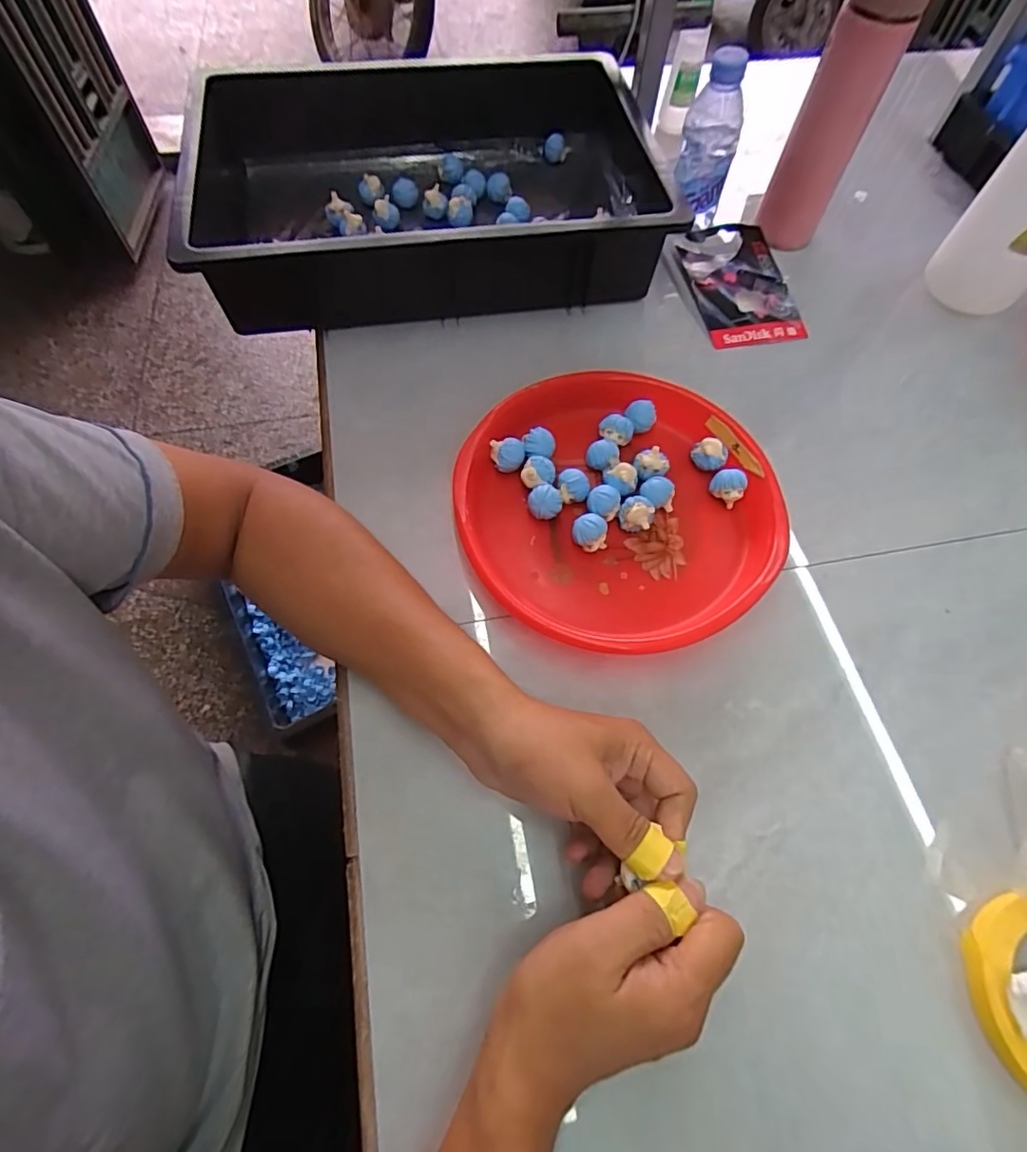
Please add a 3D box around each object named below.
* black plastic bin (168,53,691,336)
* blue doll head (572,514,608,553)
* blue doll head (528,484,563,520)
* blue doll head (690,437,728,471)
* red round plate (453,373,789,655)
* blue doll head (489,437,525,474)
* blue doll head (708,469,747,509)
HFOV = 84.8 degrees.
[{"bbox_3d":[-0.095,-0.393,0.593,0.464,0.121,0.309,-8,62,-5],"label":"black plastic bin"},{"bbox_3d":[0.060,-0.033,0.447,0.028,0.025,0.024,9,62,4],"label":"blue doll head"},{"bbox_3d":[0.025,-0.058,0.457,0.025,0.029,0.024,-6,62,-4],"label":"blue doll head"},{"bbox_3d":[0.168,-0.105,0.482,0.029,0.021,0.021,27,65,13],"label":"blue doll head"},{"bbox_3d":[0.083,-0.056,0.458,0.247,0.041,0.246,0,62,-1],"label":"red round plate"},{"bbox_3d":[-0.006,-0.101,0.477,0.028,0.021,0.025,-2,62,-2],"label":"blue doll head"},{"bbox_3d":[0.179,-0.074,0.473,0.027,0.025,0.024,32,66,15],"label":"blue doll head"}]

